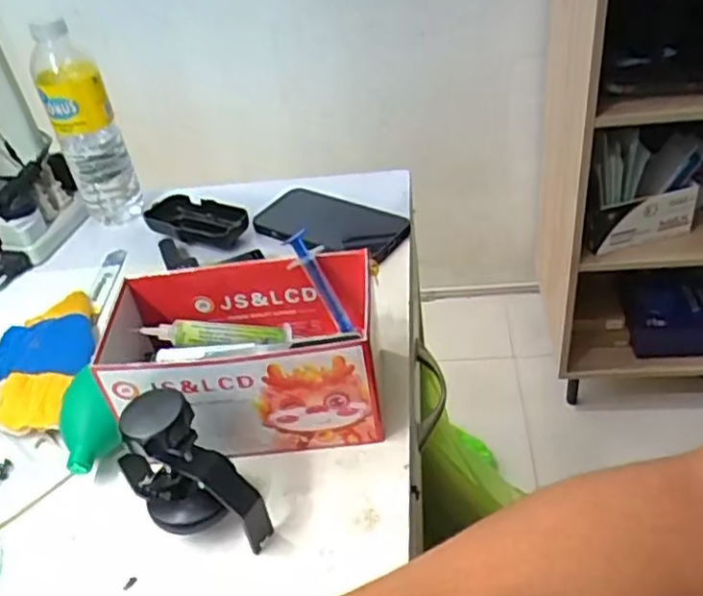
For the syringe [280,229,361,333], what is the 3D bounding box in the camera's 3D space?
[{"bbox_3d":[-0.020,-0.009,0.462,0.017,0.078,0.018,-36,11,-36],"label":"syringe"}]

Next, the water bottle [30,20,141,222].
[{"bbox_3d":[-0.263,-0.166,0.675,0.060,0.187,0.060,-21,38,-16],"label":"water bottle"}]

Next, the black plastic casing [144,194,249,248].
[{"bbox_3d":[-0.158,-0.078,0.681,0.118,0.024,0.052,20,43,26],"label":"black plastic casing"}]

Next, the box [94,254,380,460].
[{"bbox_3d":[-0.073,0.043,0.463,0.177,0.093,0.098,-6,37,4],"label":"box"}]

